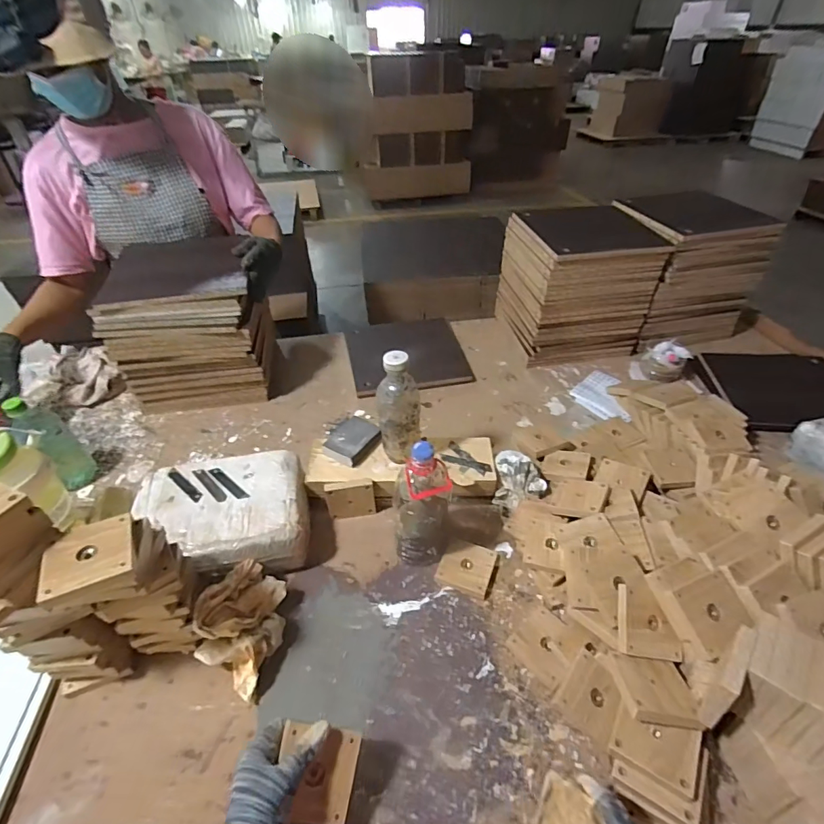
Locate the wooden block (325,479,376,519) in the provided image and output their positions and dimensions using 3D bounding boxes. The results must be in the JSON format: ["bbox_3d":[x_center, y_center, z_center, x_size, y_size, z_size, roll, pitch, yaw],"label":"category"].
[{"bbox_3d":[-0.108,0.157,0.814,0.081,0.082,0.019,-10,39,-11],"label":"wooden block"}]

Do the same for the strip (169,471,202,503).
[{"bbox_3d":[-0.384,0.123,0.765,0.094,0.007,0.017,27,46,31],"label":"strip"}]

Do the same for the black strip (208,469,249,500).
[{"bbox_3d":[-0.311,0.121,0.768,0.097,0.005,0.018,27,46,31],"label":"black strip"}]

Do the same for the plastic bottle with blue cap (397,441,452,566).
[{"bbox_3d":[0.015,0.140,0.704,0.086,0.223,0.082,1,38,3],"label":"plastic bottle with blue cap"}]

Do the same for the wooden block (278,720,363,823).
[{"bbox_3d":[-0.097,0.375,0.471,0.081,0.008,0.081,19,61,-14],"label":"wooden block"}]

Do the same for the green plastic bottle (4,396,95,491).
[{"bbox_3d":[-0.654,0.058,0.833,0.064,0.193,0.054,-30,47,-31],"label":"green plastic bottle"}]

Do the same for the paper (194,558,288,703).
[{"bbox_3d":[-0.241,0.292,0.639,0.126,0.048,0.151,26,45,0],"label":"paper"}]

